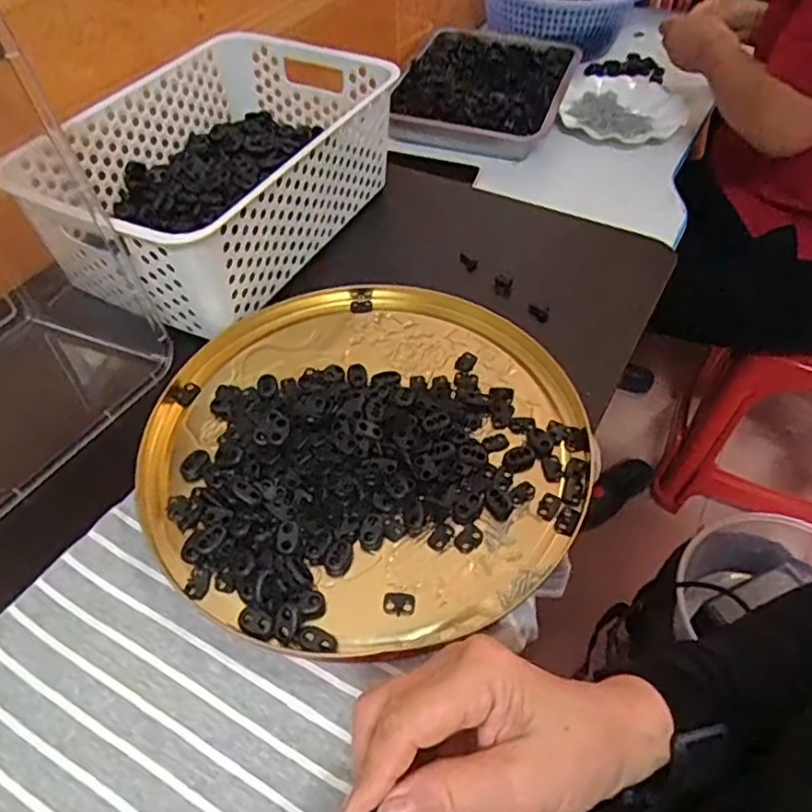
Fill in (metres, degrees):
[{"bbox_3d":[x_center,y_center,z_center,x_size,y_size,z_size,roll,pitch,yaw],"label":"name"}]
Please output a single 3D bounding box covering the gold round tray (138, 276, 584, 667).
[{"bbox_3d":[-0.029,0.014,0.450,0.292,0.026,0.285,0,50,0],"label":"gold round tray"}]

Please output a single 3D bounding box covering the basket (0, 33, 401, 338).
[{"bbox_3d":[-0.163,-0.205,0.582,0.203,0.099,0.306,22,53,18],"label":"basket"}]

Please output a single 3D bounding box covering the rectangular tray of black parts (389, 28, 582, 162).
[{"bbox_3d":[0.119,-0.473,0.977,0.235,0.045,0.318,17,52,14],"label":"rectangular tray of black parts"}]

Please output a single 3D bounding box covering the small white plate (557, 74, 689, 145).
[{"bbox_3d":[0.318,-0.438,0.964,0.166,0.018,0.195,15,51,13],"label":"small white plate"}]

